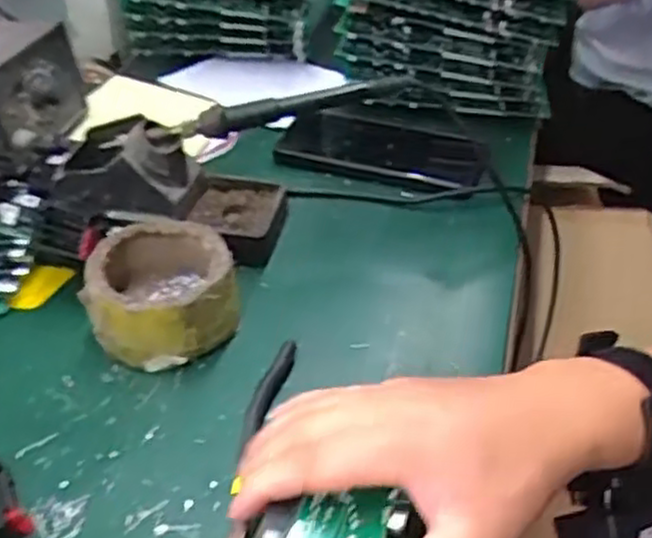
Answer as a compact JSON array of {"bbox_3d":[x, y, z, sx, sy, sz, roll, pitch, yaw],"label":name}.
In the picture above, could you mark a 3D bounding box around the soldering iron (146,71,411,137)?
[{"bbox_3d":[-0.030,-0.109,0.503,0.176,0.021,0.016,-12,40,0],"label":"soldering iron"}]

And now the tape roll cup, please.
[{"bbox_3d":[-0.098,0.015,0.447,0.084,0.048,0.080,2,40,-1],"label":"tape roll cup"}]

